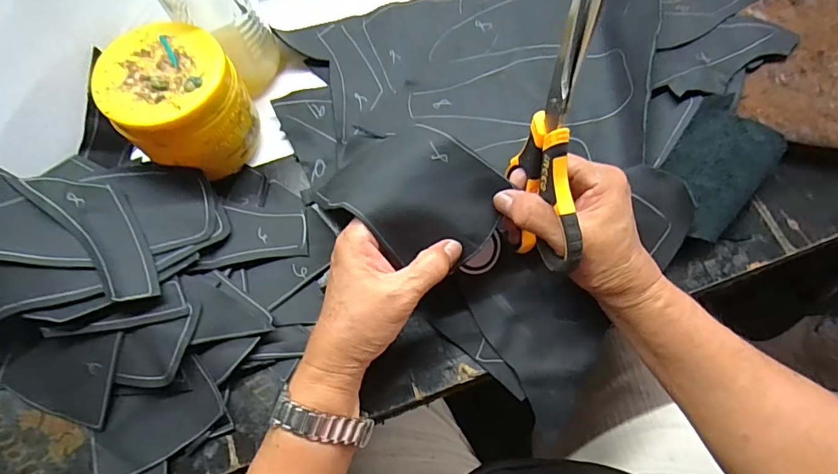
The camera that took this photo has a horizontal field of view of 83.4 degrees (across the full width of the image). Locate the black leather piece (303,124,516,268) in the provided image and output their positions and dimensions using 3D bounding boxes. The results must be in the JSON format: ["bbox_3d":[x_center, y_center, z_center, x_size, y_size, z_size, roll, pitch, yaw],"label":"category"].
[{"bbox_3d":[-0.001,-0.028,0.317,0.102,0.032,0.091,36,75,13],"label":"black leather piece"}]

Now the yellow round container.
[{"bbox_3d":[-0.180,-0.100,0.370,0.090,0.087,0.089,0,70,1],"label":"yellow round container"}]

